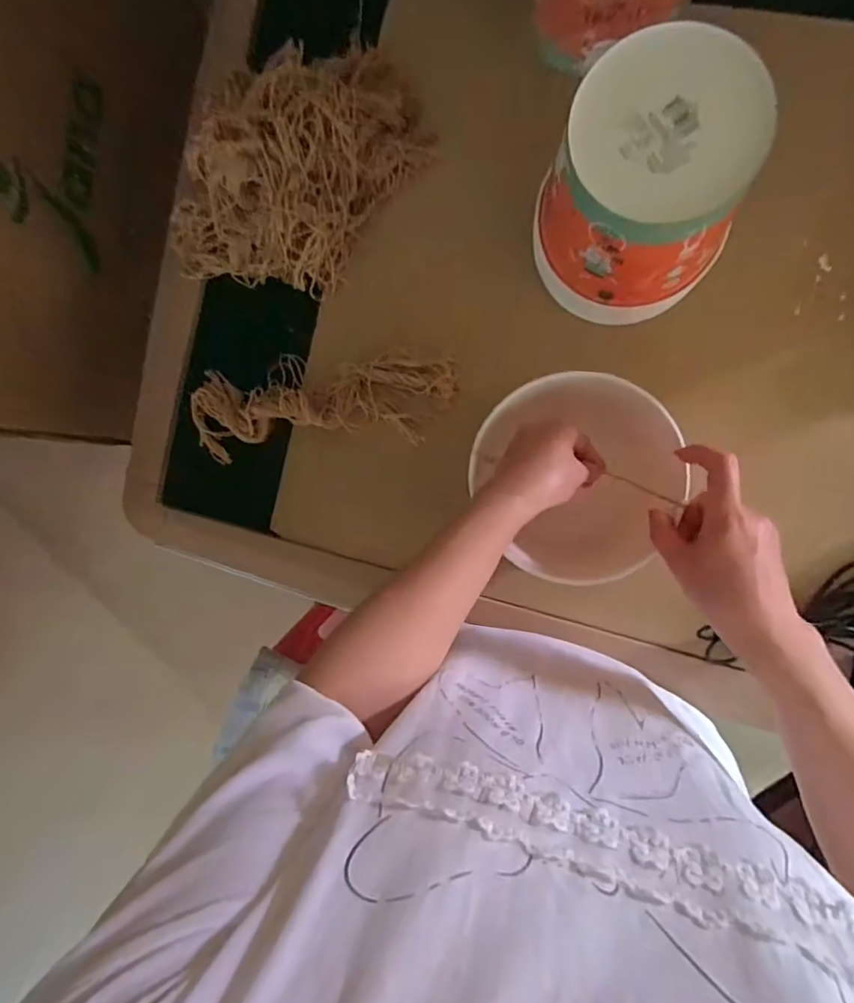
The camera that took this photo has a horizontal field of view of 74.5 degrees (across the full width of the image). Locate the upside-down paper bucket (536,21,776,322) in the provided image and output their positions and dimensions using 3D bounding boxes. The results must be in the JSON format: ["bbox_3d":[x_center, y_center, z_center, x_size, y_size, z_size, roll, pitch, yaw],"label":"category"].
[{"bbox_3d":[0.168,-0.233,0.436,0.135,0.154,0.137,0,92,9],"label":"upside-down paper bucket"}]

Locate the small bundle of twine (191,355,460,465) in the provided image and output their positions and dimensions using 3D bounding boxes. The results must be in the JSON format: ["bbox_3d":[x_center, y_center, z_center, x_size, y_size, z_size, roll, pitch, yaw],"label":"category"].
[{"bbox_3d":[-0.111,-0.104,0.584,0.283,0.033,0.094,-5,92,9],"label":"small bundle of twine"}]

